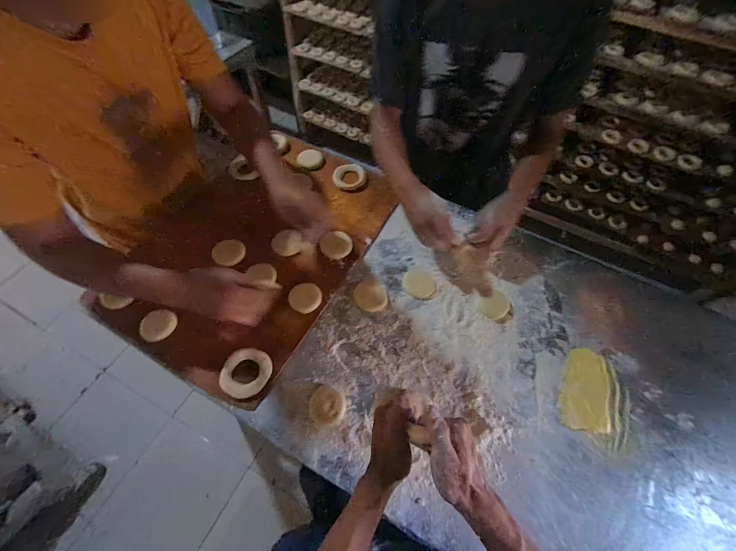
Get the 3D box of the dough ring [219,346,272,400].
[{"bbox_3d":[-0.205,0.163,0.527,0.076,0.020,0.079,1,59,-2],"label":"dough ring"}]

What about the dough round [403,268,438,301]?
[{"bbox_3d":[0.107,0.018,0.644,0.063,0.004,0.071,0,59,-3],"label":"dough round"}]

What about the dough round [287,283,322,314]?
[{"bbox_3d":[-0.121,0.043,0.610,0.058,0.013,0.061,1,59,-2],"label":"dough round"}]

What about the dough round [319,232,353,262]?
[{"bbox_3d":[-0.067,-0.064,0.674,0.068,0.010,0.064,1,59,-2],"label":"dough round"}]

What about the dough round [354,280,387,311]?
[{"bbox_3d":[0.006,0.040,0.627,0.064,0.004,0.068,1,59,-2],"label":"dough round"}]

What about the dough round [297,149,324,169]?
[{"bbox_3d":[-0.147,-0.302,0.804,0.059,0.013,0.059,1,59,-2],"label":"dough round"}]

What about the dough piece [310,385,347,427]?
[{"bbox_3d":[-0.066,0.214,0.516,0.058,0.009,0.056,1,59,-2],"label":"dough piece"}]

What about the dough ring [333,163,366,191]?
[{"bbox_3d":[-0.045,-0.245,0.775,0.081,0.016,0.071,-6,60,-6],"label":"dough ring"}]

